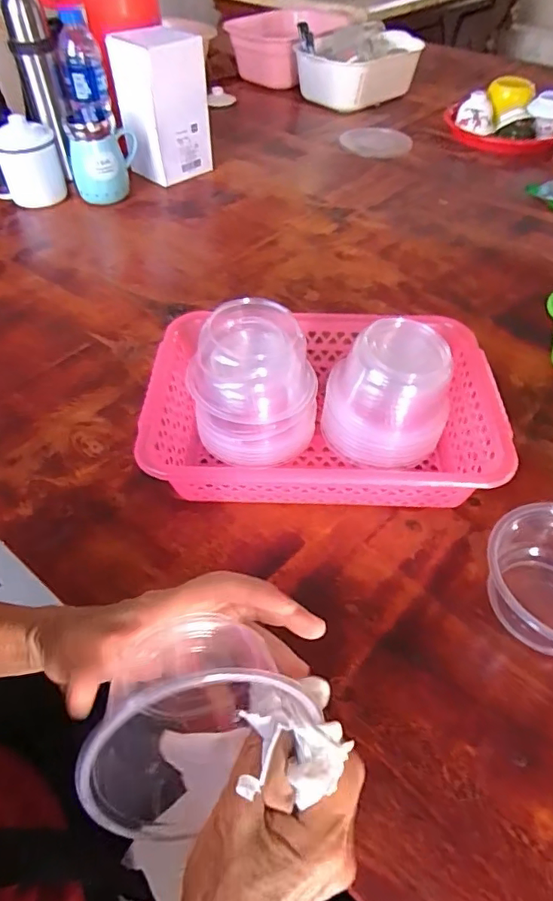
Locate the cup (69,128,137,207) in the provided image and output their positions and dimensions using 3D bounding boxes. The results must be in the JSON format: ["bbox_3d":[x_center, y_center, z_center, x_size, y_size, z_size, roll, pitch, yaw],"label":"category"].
[{"bbox_3d":[-0.282,-0.462,0.879,0.088,0.105,0.084,0,49,0],"label":"cup"}]

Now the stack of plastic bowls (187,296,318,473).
[{"bbox_3d":[-0.021,-0.055,0.496,0.112,0.123,0.099,-16,51,-13],"label":"stack of plastic bowls"}]

